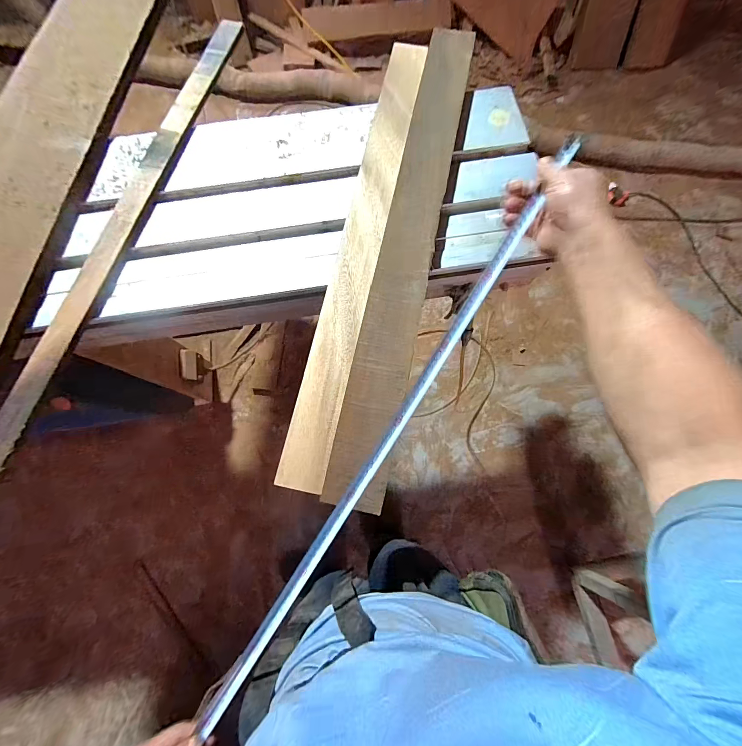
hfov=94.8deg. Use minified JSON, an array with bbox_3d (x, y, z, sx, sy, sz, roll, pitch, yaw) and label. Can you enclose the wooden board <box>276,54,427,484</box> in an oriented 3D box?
[{"bbox_3d":[-0.011,-0.229,0.557,0.066,0.024,0.810,12,77,3],"label":"wooden board"}]

